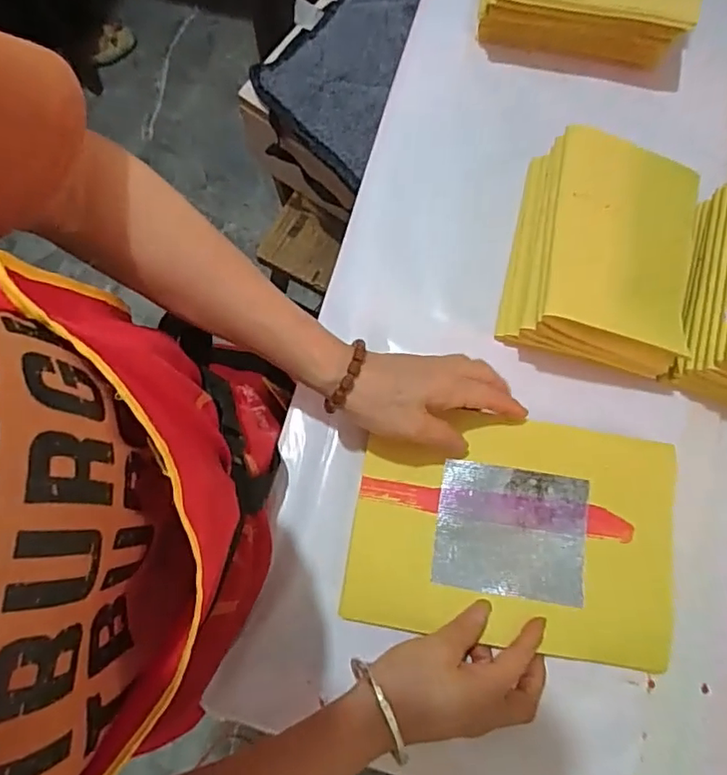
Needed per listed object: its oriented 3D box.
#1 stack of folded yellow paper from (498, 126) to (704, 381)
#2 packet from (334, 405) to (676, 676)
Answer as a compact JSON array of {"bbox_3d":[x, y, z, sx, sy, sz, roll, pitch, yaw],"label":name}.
[{"bbox_3d":[0.179,-0.101,0.426,0.126,0.066,0.153,13,76,2],"label":"stack of folded yellow paper"},{"bbox_3d":[0.107,0.104,0.408,0.224,0.011,0.155,7,76,1],"label":"packet"}]

